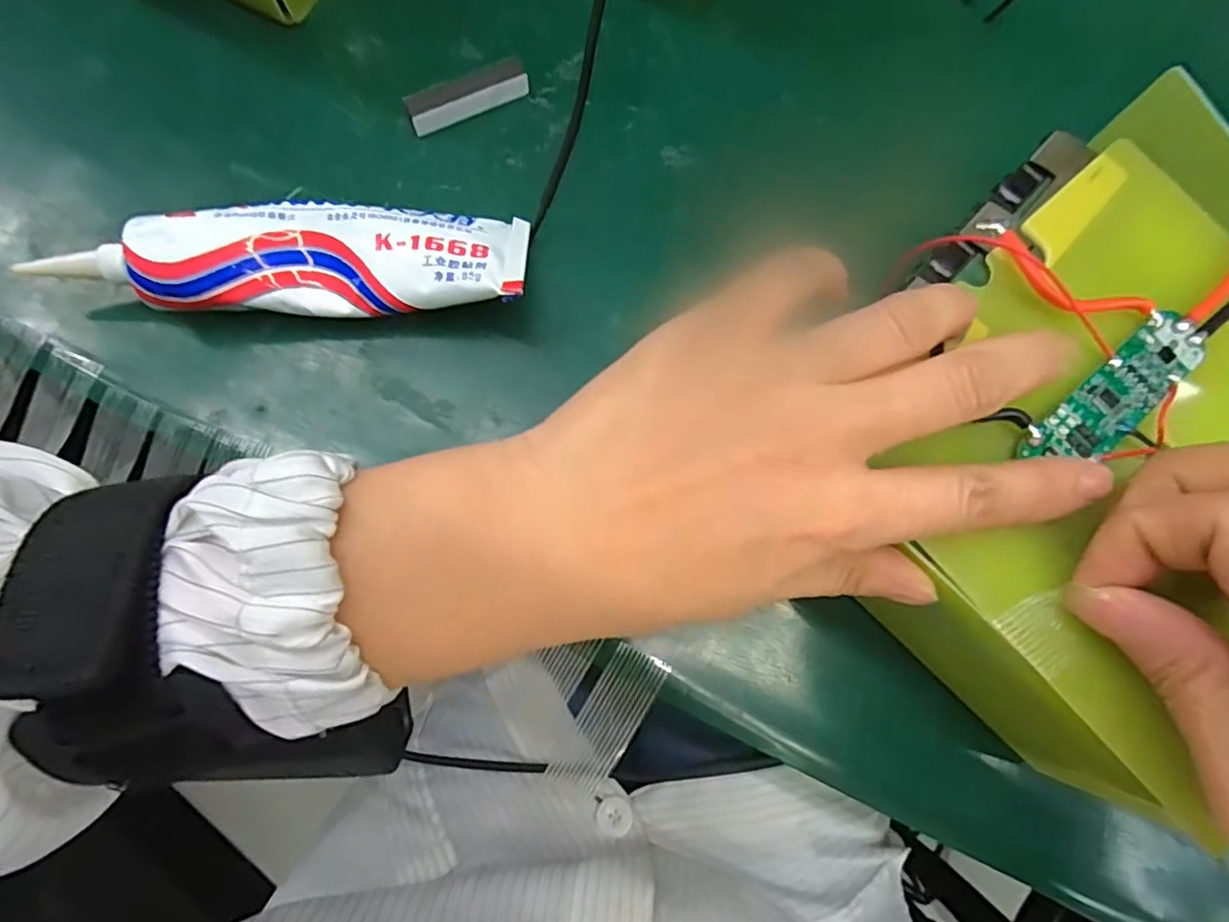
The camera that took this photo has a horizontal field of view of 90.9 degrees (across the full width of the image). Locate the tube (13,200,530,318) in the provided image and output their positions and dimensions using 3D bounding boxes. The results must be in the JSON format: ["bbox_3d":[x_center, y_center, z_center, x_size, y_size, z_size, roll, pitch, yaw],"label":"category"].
[{"bbox_3d":[-0.111,-0.073,0.222,0.155,0.033,0.038,-2,80,-2],"label":"tube"}]

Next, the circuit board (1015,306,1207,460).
[{"bbox_3d":[0.135,-0.018,0.162,0.062,0.004,0.018,-36,81,-8],"label":"circuit board"}]

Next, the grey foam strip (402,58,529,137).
[{"bbox_3d":[-0.061,-0.152,0.252,0.051,0.013,0.011,-27,82,-6],"label":"grey foam strip"}]

